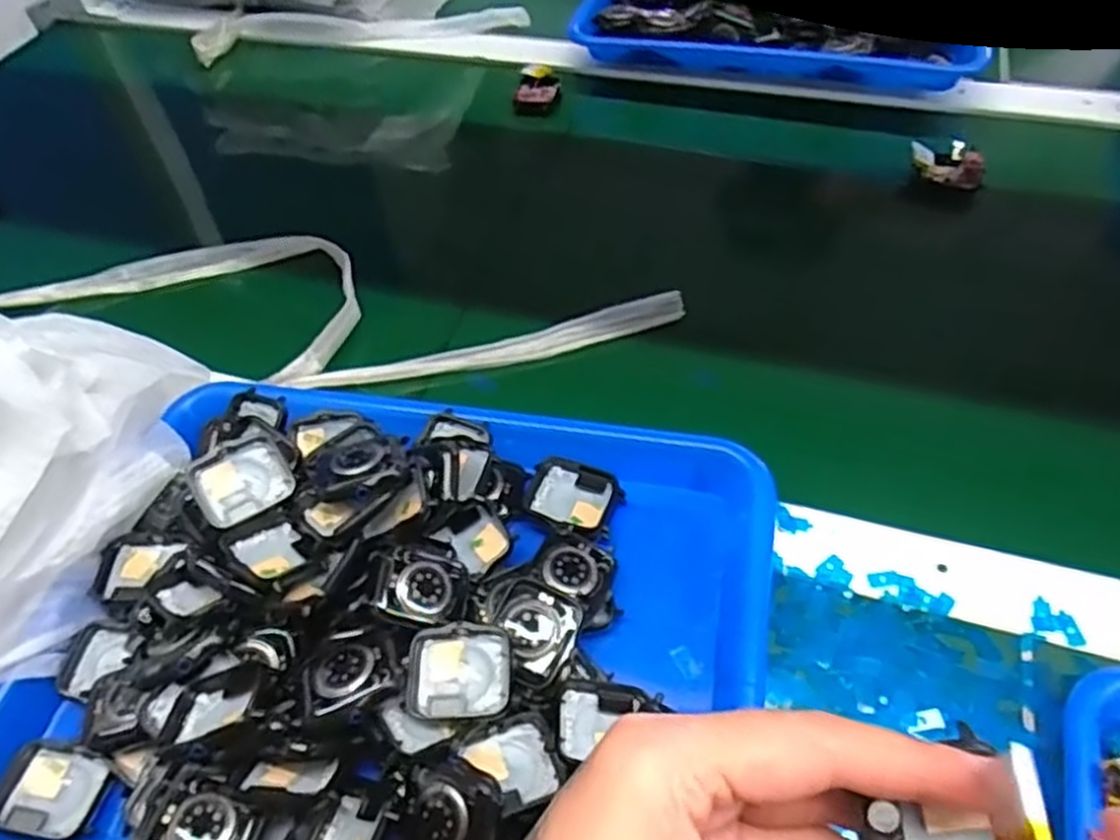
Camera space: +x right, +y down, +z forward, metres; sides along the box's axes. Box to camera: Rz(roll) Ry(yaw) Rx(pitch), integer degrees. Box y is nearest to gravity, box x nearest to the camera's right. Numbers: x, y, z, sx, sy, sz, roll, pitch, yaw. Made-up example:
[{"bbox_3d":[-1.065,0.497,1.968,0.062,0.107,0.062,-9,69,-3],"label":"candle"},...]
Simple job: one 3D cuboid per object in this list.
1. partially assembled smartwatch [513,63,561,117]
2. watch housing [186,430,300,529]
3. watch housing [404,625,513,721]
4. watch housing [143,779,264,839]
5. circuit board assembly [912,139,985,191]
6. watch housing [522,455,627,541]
[{"bbox_3d":[-0.019,-0.289,0.681,0.039,0.022,0.064,-3,52,4],"label":"partially assembled smartwatch"},{"bbox_3d":[-0.154,0.029,0.383,0.046,0.011,0.038,-33,85,-25],"label":"watch housing"},{"bbox_3d":[-0.041,0.106,0.330,0.043,0.014,0.035,-4,52,3],"label":"watch housing"},{"bbox_3d":[-0.141,0.160,0.308,0.043,0.008,0.032,11,54,14],"label":"watch housing"},{"bbox_3d":[0.278,-0.183,0.567,0.047,0.013,0.035,5,80,10],"label":"circuit board assembly"},{"bbox_3d":[0.006,0.042,0.408,0.047,0.014,0.038,19,57,19],"label":"watch housing"}]

